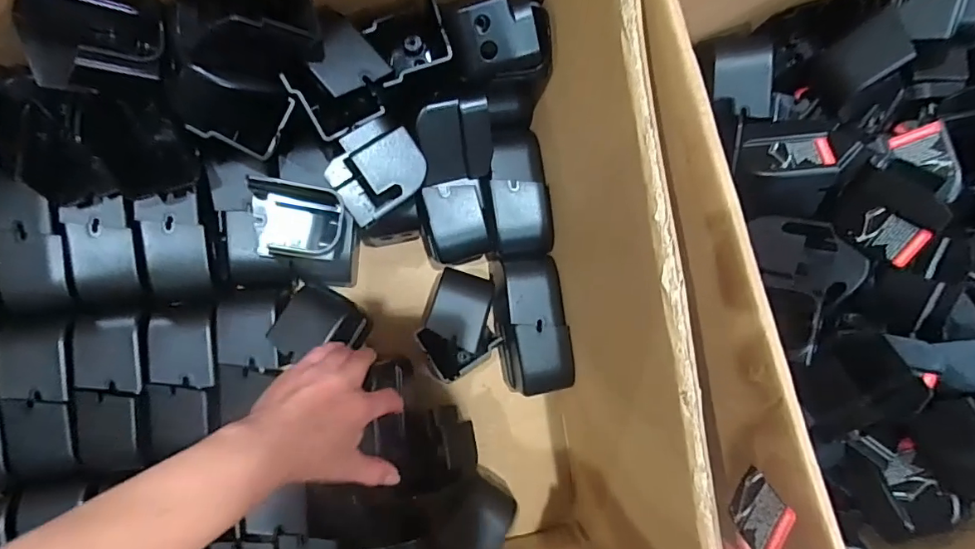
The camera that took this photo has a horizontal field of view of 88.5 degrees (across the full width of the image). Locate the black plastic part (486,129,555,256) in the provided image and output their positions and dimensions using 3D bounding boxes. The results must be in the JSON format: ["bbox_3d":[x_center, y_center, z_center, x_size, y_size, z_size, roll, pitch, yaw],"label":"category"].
[{"bbox_3d":[0.029,-0.081,0.489,0.059,0.034,0.125,-8,89,-7],"label":"black plastic part"}]

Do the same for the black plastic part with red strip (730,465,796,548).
[{"bbox_3d":[0.150,0.132,0.276,0.004,0.048,0.034,20,101,-2],"label":"black plastic part with red strip"}]

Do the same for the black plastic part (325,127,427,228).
[{"bbox_3d":[-0.094,-0.086,0.430,0.075,0.060,0.072,-36,92,-7],"label":"black plastic part"}]

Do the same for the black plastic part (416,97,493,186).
[{"bbox_3d":[-0.030,-0.120,0.450,0.065,0.019,0.071,-11,121,-10],"label":"black plastic part"}]

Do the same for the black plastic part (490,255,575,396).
[{"bbox_3d":[0.041,0.049,0.499,0.068,0.054,0.133,-9,89,-7],"label":"black plastic part"}]

